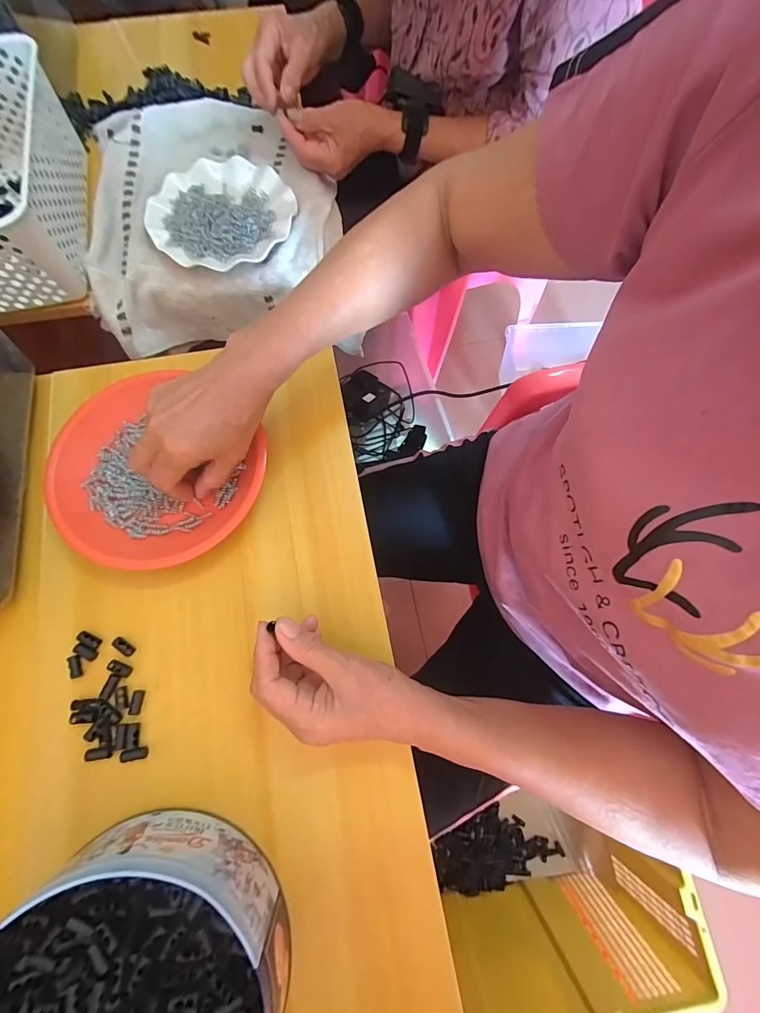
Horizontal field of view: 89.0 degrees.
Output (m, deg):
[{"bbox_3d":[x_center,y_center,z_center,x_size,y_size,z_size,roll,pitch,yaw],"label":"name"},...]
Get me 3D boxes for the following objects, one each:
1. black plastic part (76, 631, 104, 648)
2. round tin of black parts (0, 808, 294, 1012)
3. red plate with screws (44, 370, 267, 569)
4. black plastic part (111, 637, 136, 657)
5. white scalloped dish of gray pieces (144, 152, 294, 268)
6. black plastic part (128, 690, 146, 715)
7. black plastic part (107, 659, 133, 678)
[{"bbox_3d":[-0.251,0.115,0.335,0.020,0.004,0.009,23,74,5],"label":"black plastic part"},{"bbox_3d":[-0.165,0.329,0.239,0.185,0.076,0.219,36,76,9],"label":"round tin of black parts"},{"bbox_3d":[-0.213,-0.032,0.363,0.174,0.034,0.172,0,73,-1],"label":"red plate with screws"},{"bbox_3d":[-0.222,0.122,0.335,0.020,0.005,0.008,39,76,-4],"label":"black plastic part"},{"bbox_3d":[-0.208,-0.388,0.507,0.182,0.030,0.183,0,73,-1],"label":"white scalloped dish of gray pieces"},{"bbox_3d":[-0.202,0.162,0.320,0.009,0.004,0.019,4,73,0],"label":"black plastic part"},{"bbox_3d":[-0.222,0.138,0.330,0.020,0.004,0.009,22,74,5],"label":"black plastic part"}]

